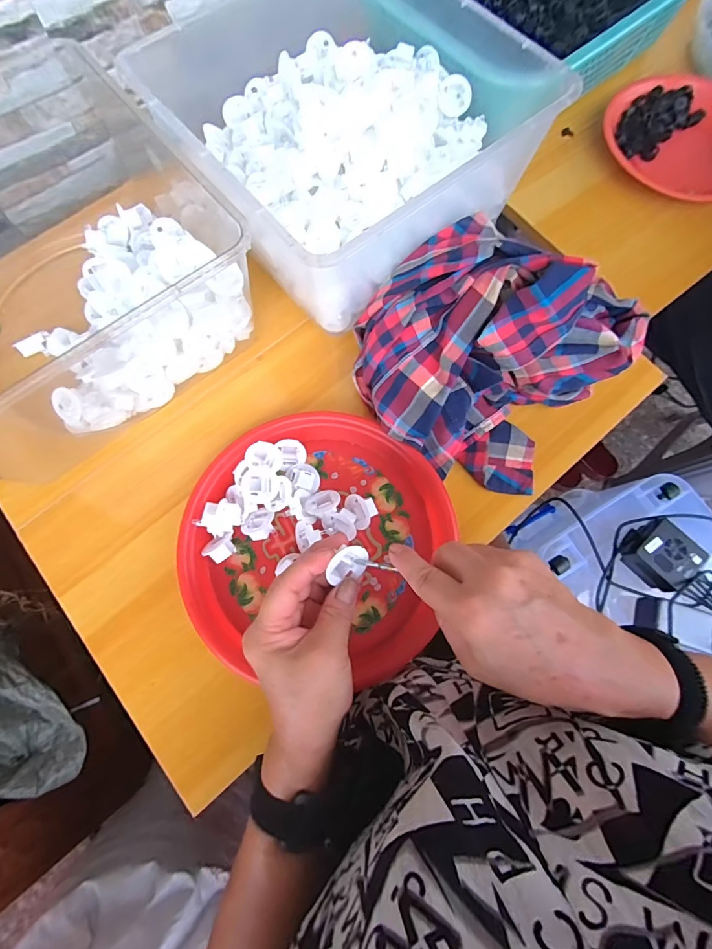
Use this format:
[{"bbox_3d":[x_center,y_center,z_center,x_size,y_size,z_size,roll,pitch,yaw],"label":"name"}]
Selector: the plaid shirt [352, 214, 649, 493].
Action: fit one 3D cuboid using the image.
[{"bbox_3d":[0.113,-0.113,0.369,0.207,0.127,0.194,0,75,0],"label":"plaid shirt"}]

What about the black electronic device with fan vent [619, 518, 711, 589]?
[{"bbox_3d":[0.443,0.114,0.603,0.079,0.039,0.091,-36,77,-9],"label":"black electronic device with fan vent"}]

